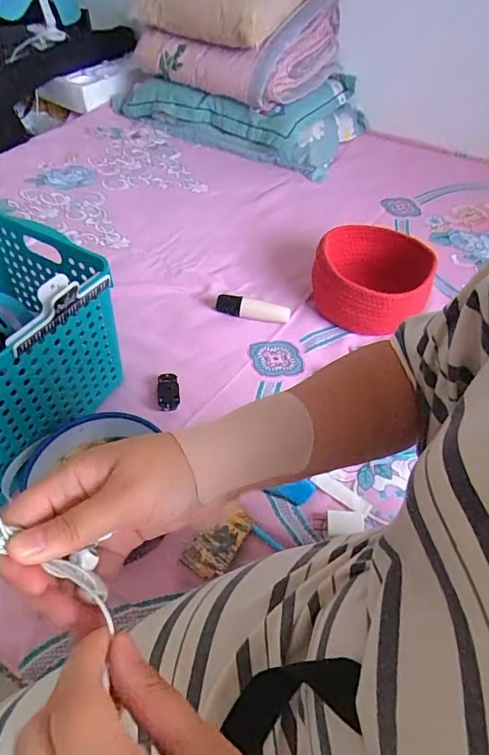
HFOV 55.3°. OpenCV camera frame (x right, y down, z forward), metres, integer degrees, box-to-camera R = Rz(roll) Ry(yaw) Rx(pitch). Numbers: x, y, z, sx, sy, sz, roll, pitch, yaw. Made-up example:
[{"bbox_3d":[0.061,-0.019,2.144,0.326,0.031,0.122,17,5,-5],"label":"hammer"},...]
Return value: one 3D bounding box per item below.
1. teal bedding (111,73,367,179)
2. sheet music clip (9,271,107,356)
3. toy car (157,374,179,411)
[{"bbox_3d":[-0.032,-0.799,1.387,0.722,0.150,0.373,21,50,16],"label":"teal bedding"},{"bbox_3d":[-0.203,-0.083,0.516,0.024,0.049,0.141,29,53,22],"label":"sheet music clip"},{"bbox_3d":[-0.117,0.020,0.715,0.032,0.018,0.064,-6,48,-8],"label":"toy car"}]

